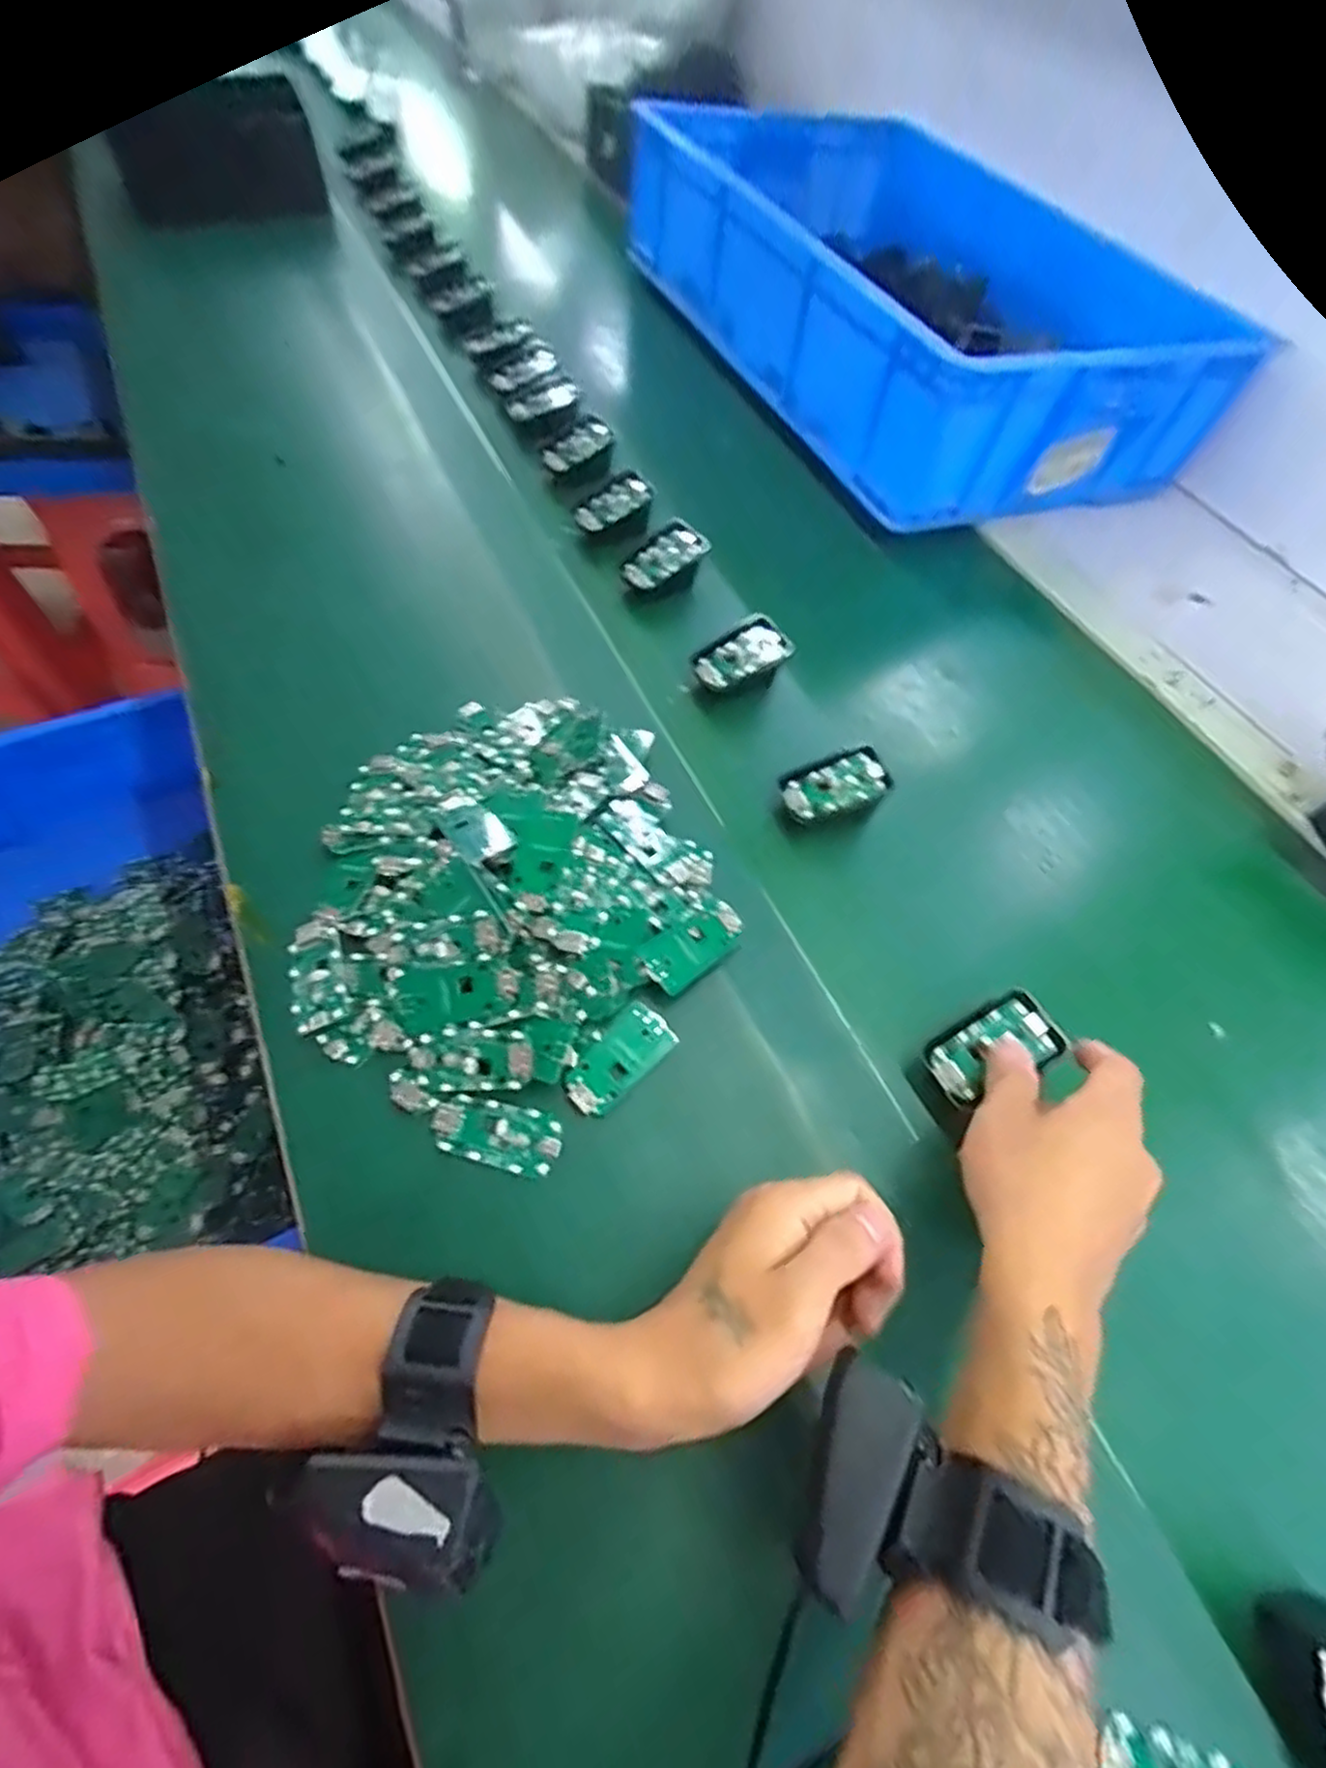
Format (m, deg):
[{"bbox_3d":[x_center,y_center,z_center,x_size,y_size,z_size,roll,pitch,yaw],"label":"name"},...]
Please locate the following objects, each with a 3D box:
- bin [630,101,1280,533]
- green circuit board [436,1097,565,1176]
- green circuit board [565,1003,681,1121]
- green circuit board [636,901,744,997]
[{"bbox_3d":[0.282,-0.691,0.827,0.474,0.144,0.694,-19,62,-15],"label":"bin"},{"bbox_3d":[-0.084,0.127,0.368,0.063,0.004,0.029,12,59,3],"label":"green circuit board"},{"bbox_3d":[-0.024,0.094,0.388,0.063,0.009,0.031,-39,69,-24],"label":"green circuit board"},{"bbox_3d":[0.017,0.035,0.411,0.062,0.008,0.032,-33,80,-24],"label":"green circuit board"}]

